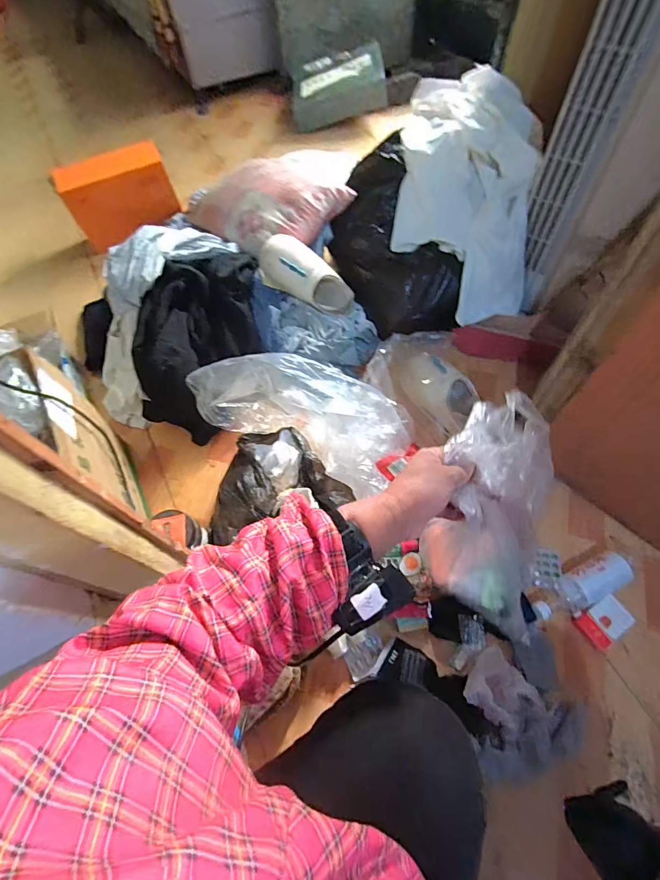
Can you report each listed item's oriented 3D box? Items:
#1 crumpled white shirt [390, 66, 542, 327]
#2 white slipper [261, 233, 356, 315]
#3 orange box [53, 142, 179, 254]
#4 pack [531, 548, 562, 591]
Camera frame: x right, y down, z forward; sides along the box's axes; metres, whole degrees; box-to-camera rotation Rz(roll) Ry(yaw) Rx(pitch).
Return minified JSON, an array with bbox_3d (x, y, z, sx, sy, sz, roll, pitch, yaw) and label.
[{"bbox_3d":[0.346,-0.628,1.026,0.329,0.301,0.551,6,62,6],"label":"crumpled white shirt"},{"bbox_3d":[-0.055,-0.411,1.037,0.267,0.127,0.081,26,60,-22],"label":"white slipper"},{"bbox_3d":[-0.669,-0.789,1.290,0.326,0.193,0.135,-32,64,-14],"label":"orange box"},{"bbox_3d":[0.443,0.263,0.822,0.053,0.010,0.083,-9,47,33],"label":"pack"}]

